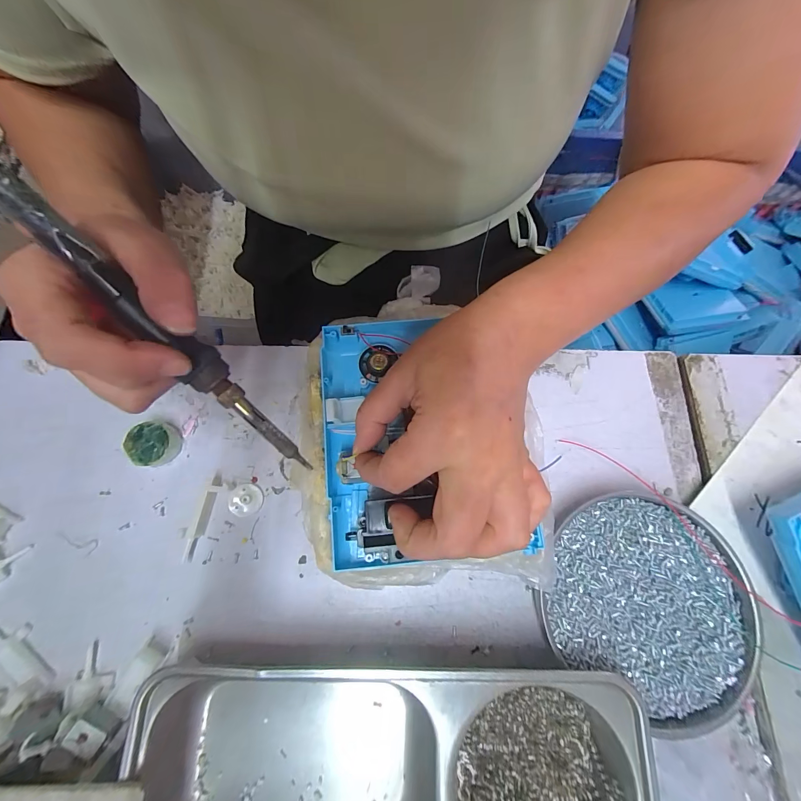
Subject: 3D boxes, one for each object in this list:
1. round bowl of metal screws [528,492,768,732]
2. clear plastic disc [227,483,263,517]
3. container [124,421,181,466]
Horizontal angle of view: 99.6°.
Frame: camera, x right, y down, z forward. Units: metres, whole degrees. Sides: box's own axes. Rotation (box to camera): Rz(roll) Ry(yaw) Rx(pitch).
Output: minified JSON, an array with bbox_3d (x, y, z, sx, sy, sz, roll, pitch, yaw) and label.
[{"bbox_3d":[0.164,0.131,0.228,0.128,0.021,0.124,0,74,0],"label":"round bowl of metal screws"},{"bbox_3d":[-0.116,0.073,0.251,0.024,0.006,0.023,0,74,0],"label":"clear plastic disc"},{"bbox_3d":[-0.186,0.033,0.254,0.031,0.018,0.031,0,74,0],"label":"container"}]

